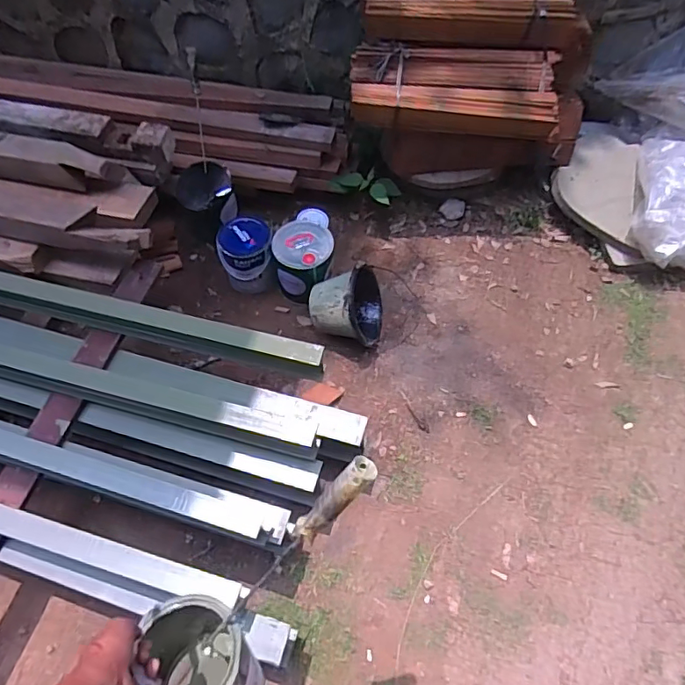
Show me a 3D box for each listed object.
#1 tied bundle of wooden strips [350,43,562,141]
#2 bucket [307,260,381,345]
[{"bbox_3d":[0.340,-0.773,1.634,0.616,0.157,0.213,6,59,4],"label":"tied bundle of wooden strips"},{"bbox_3d":[0.016,-0.126,1.594,0.213,0.231,0.259,5,59,3],"label":"bucket"}]

